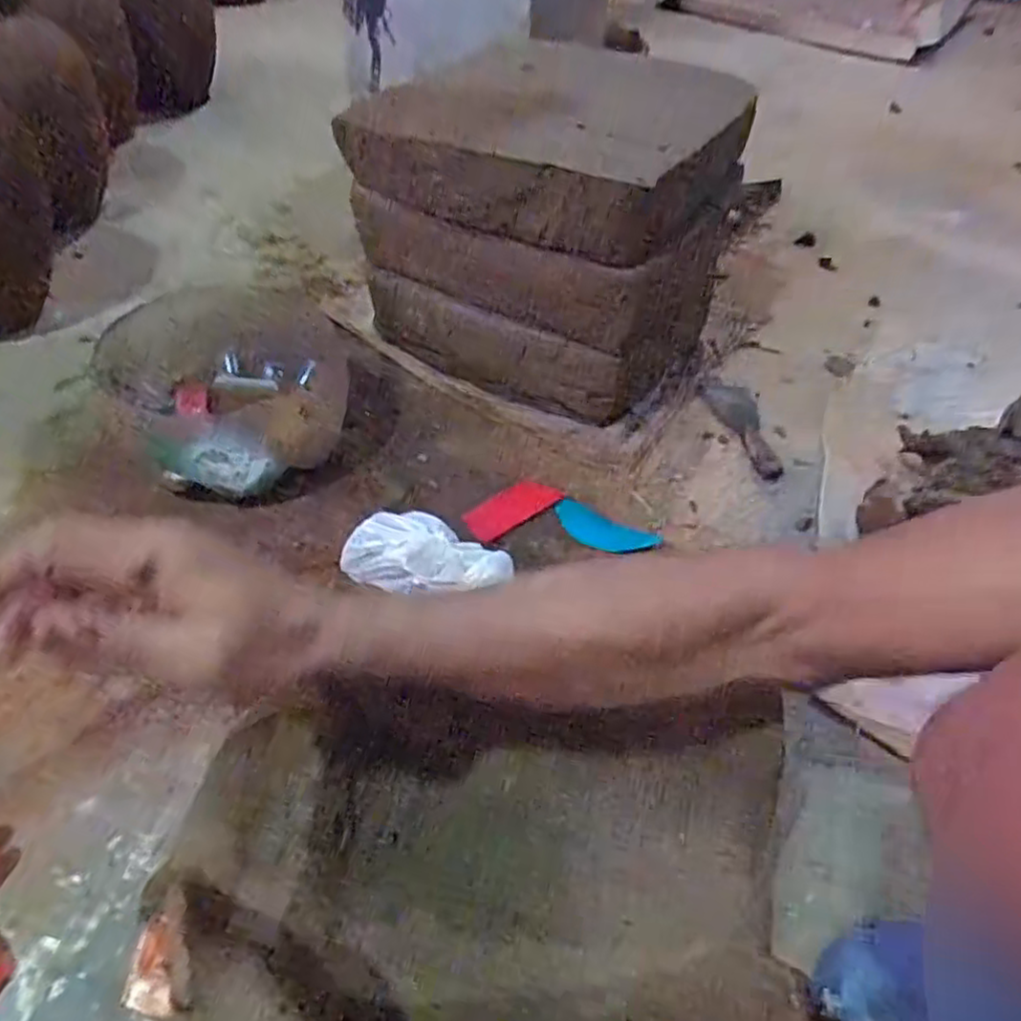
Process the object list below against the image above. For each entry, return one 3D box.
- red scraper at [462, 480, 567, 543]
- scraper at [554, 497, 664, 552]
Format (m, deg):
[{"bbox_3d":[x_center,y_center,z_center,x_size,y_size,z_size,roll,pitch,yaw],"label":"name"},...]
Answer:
[{"bbox_3d":[0.004,-0.004,0.777,0.104,0.009,0.047,-31,65,-15],"label":"red scraper"},{"bbox_3d":[0.098,0.022,0.757,0.111,0.015,0.049,24,50,16],"label":"scraper"}]

